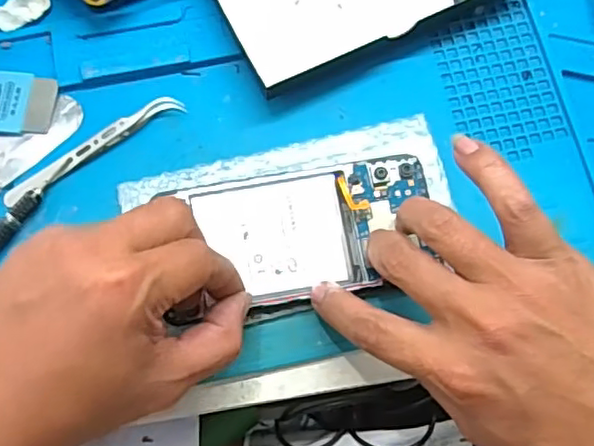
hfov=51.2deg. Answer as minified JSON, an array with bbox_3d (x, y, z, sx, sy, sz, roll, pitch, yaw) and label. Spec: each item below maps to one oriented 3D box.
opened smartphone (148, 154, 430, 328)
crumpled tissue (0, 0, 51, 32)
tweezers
[{"bbox_3d":[0.010,0.003,0.340,0.128,0.009,0.071,-10,77,-3],"label":"opened smartphone"},{"bbox_3d":[-0.172,-0.136,0.377,0.036,0.017,0.023,-28,77,-8],"label":"crumpled tissue"},{"bbox_3d":[-0.118,-0.045,0.358,0.112,0.007,0.015,-33,77,-9],"label":"tweezers"}]

